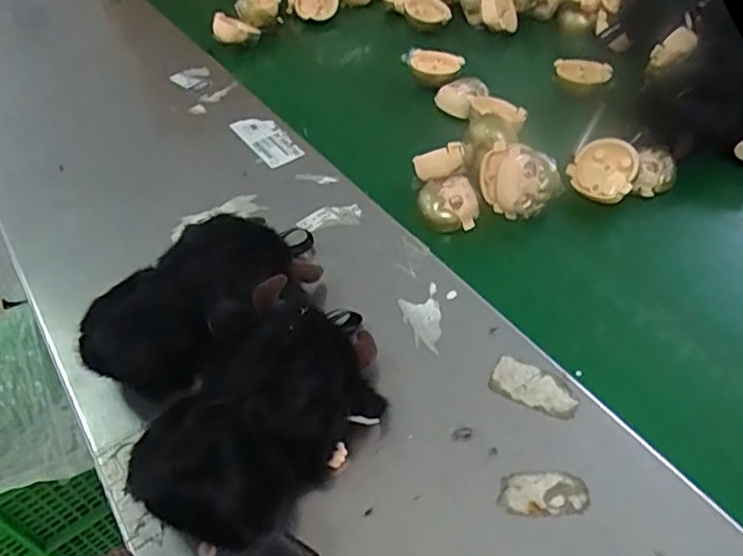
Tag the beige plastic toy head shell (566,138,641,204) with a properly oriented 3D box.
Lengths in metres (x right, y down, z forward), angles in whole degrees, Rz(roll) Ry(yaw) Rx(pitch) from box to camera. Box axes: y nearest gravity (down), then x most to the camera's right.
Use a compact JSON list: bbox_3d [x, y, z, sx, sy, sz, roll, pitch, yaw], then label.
[{"bbox_3d":[0.177,-0.084,0.480,0.049,0.012,0.049,14,83,32],"label":"beige plastic toy head shell"}]

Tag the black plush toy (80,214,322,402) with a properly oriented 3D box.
[{"bbox_3d":[-0.092,0.010,0.375,0.093,0.045,0.157,34,59,31],"label":"black plush toy"}]

